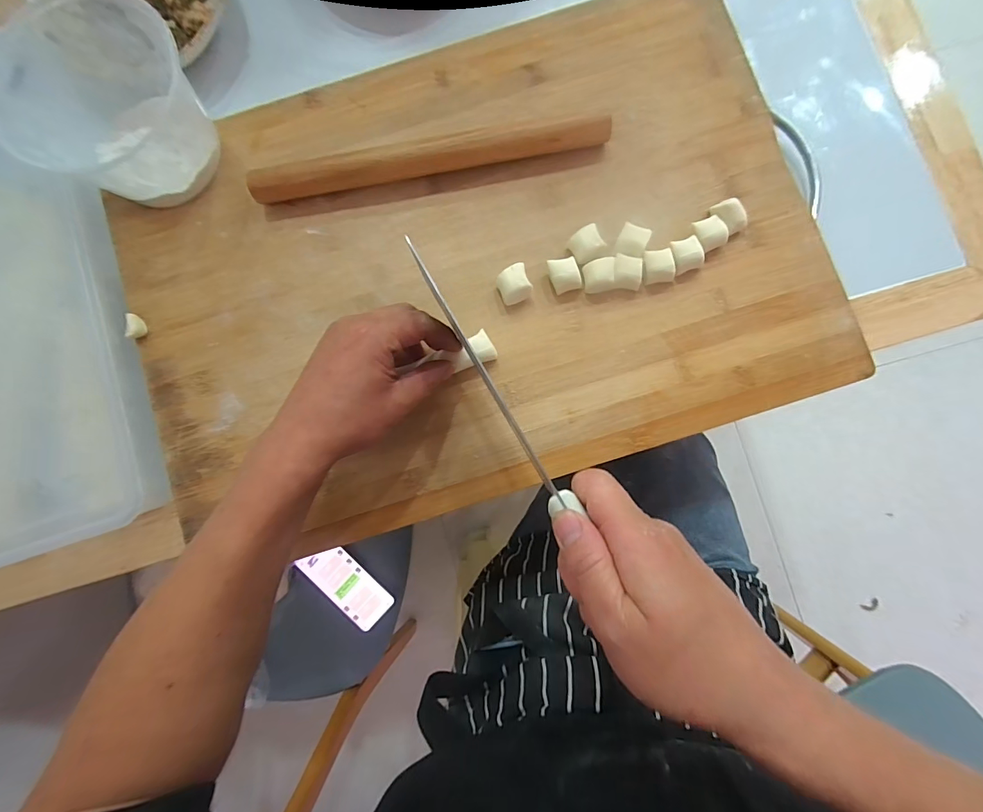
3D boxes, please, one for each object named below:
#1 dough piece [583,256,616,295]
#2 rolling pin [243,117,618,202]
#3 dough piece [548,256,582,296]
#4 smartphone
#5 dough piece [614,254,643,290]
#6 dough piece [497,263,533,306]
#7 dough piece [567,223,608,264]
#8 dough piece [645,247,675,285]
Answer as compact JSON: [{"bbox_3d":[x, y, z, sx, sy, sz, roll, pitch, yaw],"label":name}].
[{"bbox_3d":[0.087,-0.105,0.347,0.023,0.017,0.026,-6,85,1],"label":"dough piece"},{"bbox_3d":[-0.053,-0.208,0.358,0.293,0.028,0.025,-9,85,1],"label":"rolling pin"},{"bbox_3d":[0.059,-0.106,0.349,0.023,0.018,0.025,-15,84,0],"label":"dough piece"},{"bbox_3d":[-0.219,0.268,0.640,0.143,0.010,0.076,45,92,4],"label":"smartphone"},{"bbox_3d":[0.109,-0.107,0.345,0.022,0.017,0.024,3,85,2],"label":"dough piece"},{"bbox_3d":[0.018,-0.099,0.349,0.026,0.021,0.026,-26,84,-1],"label":"dough piece"},{"bbox_3d":[0.077,-0.131,0.351,0.027,0.021,0.024,-35,85,-1],"label":"dough piece"},{"bbox_3d":[0.133,-0.111,0.344,0.024,0.016,0.024,-7,85,1],"label":"dough piece"}]

